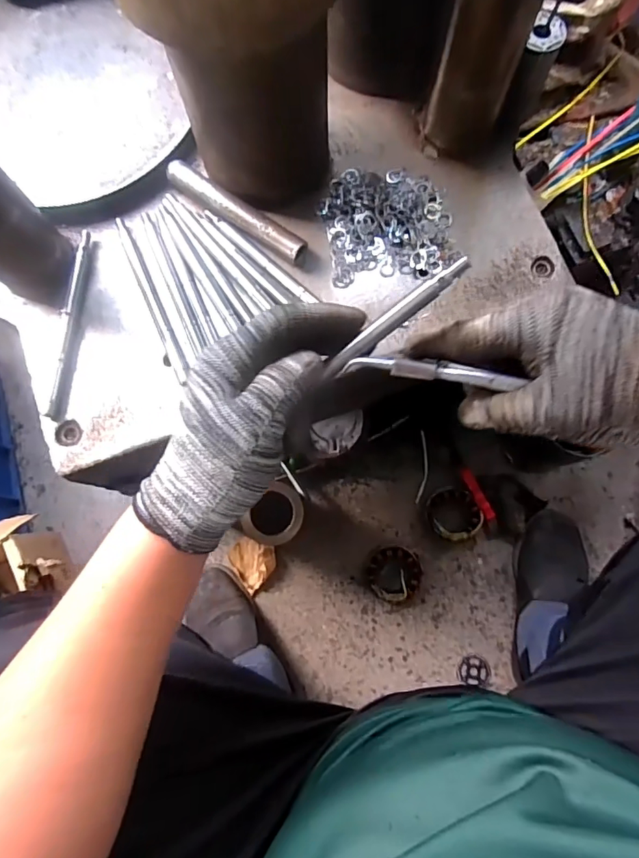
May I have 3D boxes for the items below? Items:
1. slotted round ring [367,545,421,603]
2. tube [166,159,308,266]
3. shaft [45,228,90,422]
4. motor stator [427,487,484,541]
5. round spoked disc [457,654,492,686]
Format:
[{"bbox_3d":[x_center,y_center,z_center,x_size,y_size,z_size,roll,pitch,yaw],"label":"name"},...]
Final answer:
[{"bbox_3d":[0.117,0.227,0.767,0.082,0.037,0.080,0,77,1],"label":"slotted round ring"},{"bbox_3d":[-0.072,-0.188,0.424,0.140,0.018,0.022,35,80,9],"label":"tube"},{"bbox_3d":[-0.211,-0.092,0.412,0.009,0.010,0.163,5,77,2],"label":"shaft"},{"bbox_3d":[0.214,0.136,0.784,0.079,0.040,0.085,0,77,1],"label":"motor stator"},{"bbox_3d":[0.237,0.369,0.748,0.047,0.004,0.043,0,77,1],"label":"round spoked disc"}]

